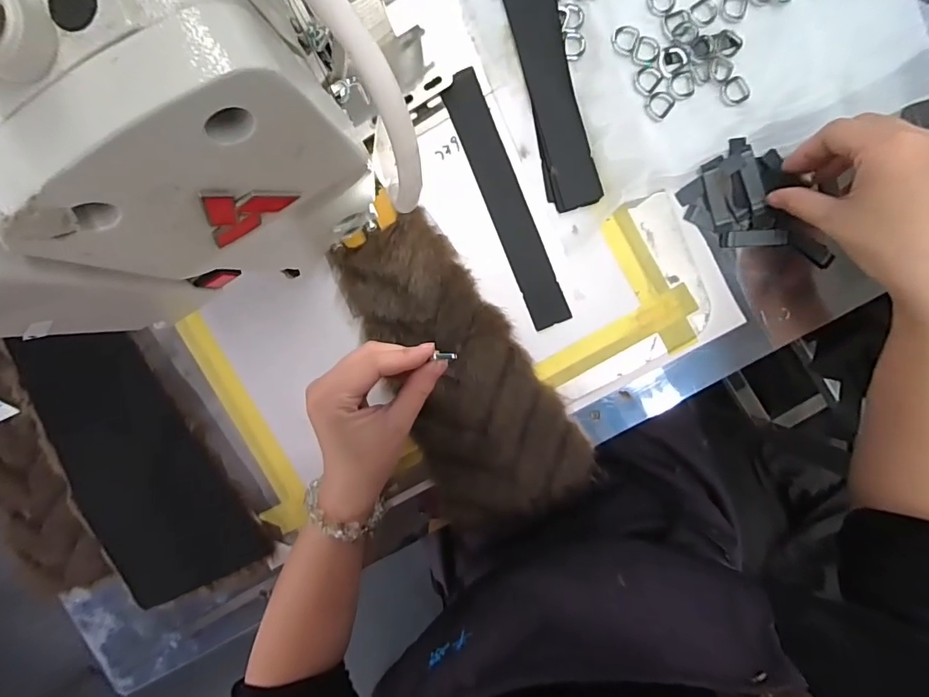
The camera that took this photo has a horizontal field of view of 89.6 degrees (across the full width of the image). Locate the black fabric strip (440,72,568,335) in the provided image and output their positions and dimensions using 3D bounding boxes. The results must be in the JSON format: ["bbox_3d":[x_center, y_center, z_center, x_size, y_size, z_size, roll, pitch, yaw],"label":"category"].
[{"bbox_3d":[0.034,-0.113,0.362,0.030,0.004,0.199,-22,94,4],"label":"black fabric strip"}]

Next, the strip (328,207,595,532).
[{"bbox_3d":[-0.005,0.019,0.361,0.115,0.018,0.245,-29,91,5],"label":"strip"}]

